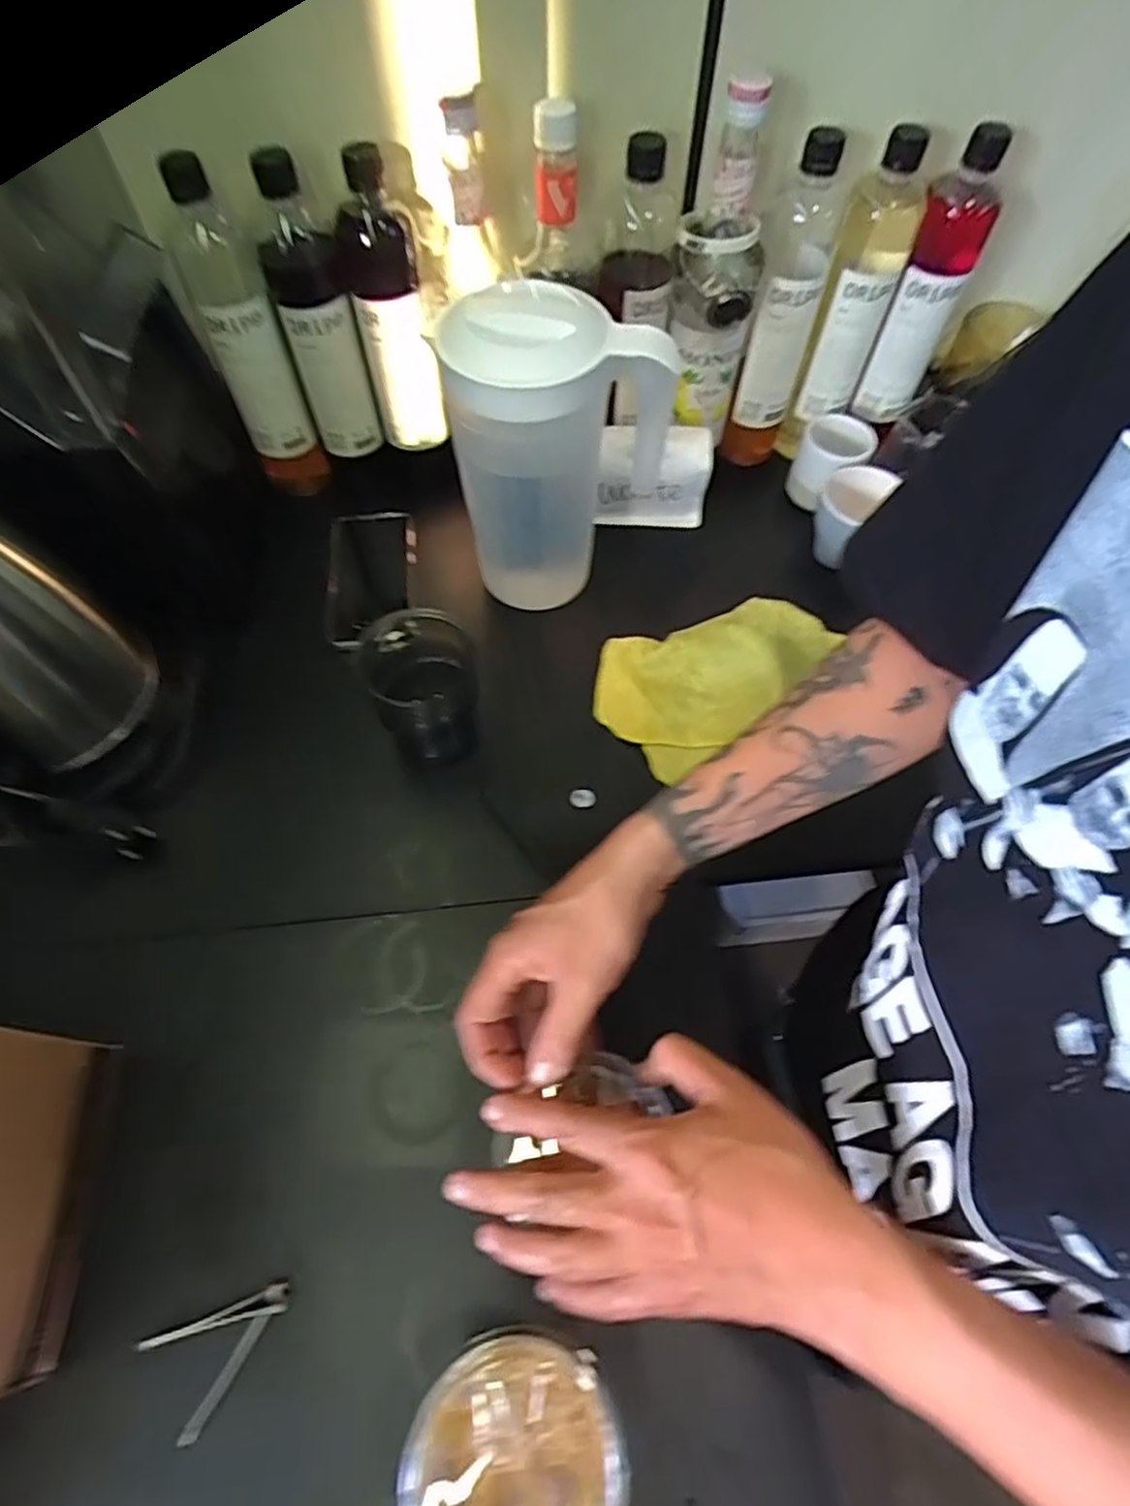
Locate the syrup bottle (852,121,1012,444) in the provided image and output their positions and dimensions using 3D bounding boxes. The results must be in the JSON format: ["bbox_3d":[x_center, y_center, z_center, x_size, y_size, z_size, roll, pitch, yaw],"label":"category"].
[{"bbox_3d":[0.326,-0.412,0.630,0.056,0.224,0.055,35,66,17],"label":"syrup bottle"}]

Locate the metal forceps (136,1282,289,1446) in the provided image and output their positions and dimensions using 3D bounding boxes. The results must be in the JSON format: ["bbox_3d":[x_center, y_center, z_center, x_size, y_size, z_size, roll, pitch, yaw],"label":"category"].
[{"bbox_3d":[-0.189,0.340,0.386,0.075,0.022,0.052,-17,62,-11],"label":"metal forceps"}]

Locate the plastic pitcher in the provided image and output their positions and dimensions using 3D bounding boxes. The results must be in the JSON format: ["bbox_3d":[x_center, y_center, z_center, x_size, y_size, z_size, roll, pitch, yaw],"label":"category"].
[{"bbox_3d":[-0.004,-0.218,0.554,0.159,0.244,0.095,8,61,3],"label":"plastic pitcher"}]

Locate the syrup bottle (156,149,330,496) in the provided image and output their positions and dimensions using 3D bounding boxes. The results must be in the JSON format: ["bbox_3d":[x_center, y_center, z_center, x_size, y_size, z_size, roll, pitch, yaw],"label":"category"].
[{"bbox_3d":[-0.266,-0.339,0.589,0.060,0.261,0.053,-23,64,-14],"label":"syrup bottle"}]

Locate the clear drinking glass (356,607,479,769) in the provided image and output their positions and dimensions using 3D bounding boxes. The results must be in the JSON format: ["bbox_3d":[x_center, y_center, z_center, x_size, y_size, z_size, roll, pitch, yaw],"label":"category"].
[{"bbox_3d":[-0.113,-0.053,0.550,0.086,0.108,0.102,-14,62,-9],"label":"clear drinking glass"}]

